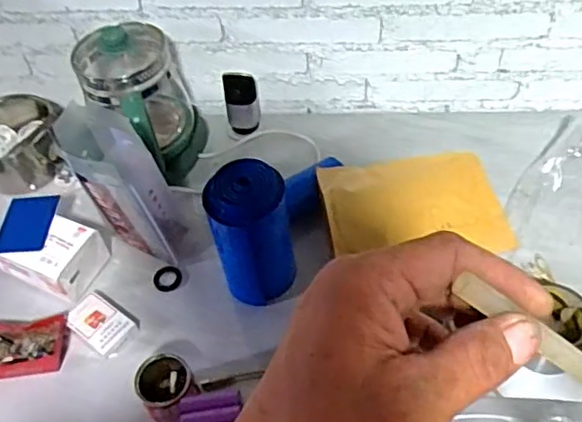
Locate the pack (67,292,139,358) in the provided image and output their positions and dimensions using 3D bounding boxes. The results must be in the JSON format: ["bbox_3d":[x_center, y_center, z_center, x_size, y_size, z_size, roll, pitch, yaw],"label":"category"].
[{"bbox_3d":[-0.249,0.149,0.798,0.078,0.026,0.056,29,59,26],"label":"pack"}]

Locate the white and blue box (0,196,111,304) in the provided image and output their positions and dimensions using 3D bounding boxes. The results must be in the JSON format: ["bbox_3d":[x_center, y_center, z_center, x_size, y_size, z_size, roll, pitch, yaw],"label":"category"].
[{"bbox_3d":[-0.338,0.049,0.847,0.135,0.076,0.110,19,55,20],"label":"white and blue box"}]

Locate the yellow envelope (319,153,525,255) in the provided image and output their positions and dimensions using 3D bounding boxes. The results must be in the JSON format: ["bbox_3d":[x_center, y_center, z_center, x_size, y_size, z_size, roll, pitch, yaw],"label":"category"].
[{"bbox_3d":[0.172,-0.013,0.864,0.249,0.028,0.175,-5,55,-8],"label":"yellow envelope"}]

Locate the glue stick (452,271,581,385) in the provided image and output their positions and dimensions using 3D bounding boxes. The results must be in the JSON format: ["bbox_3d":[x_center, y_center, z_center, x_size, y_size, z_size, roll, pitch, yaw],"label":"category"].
[{"bbox_3d":[0.116,0.061,0.260,0.110,0.009,0.011,34,55,-11],"label":"glue stick"}]

